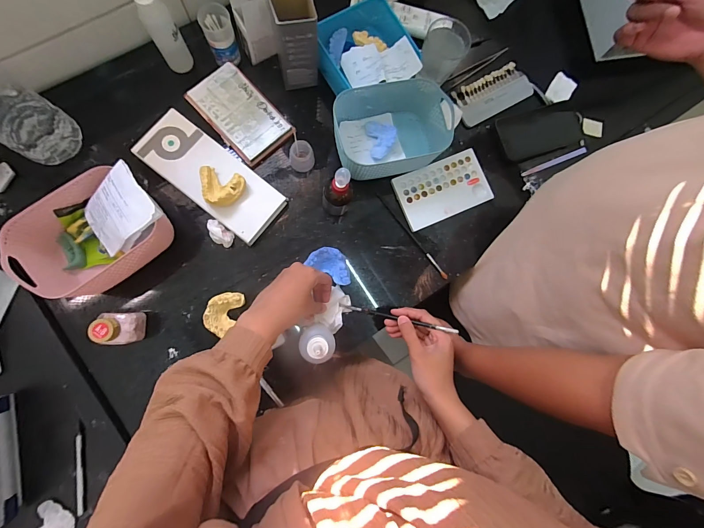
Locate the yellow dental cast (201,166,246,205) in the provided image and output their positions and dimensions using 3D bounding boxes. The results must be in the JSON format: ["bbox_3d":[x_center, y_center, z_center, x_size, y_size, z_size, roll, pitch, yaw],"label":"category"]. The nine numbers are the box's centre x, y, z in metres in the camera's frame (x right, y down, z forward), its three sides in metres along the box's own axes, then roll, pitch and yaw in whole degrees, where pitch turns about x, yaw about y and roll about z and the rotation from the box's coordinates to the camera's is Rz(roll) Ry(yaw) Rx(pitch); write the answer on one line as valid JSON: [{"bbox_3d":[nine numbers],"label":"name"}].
[{"bbox_3d":[-0.189,-0.107,0.465,0.062,0.029,0.051,20,82,-4],"label":"yellow dental cast"}]

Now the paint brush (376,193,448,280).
[{"bbox_3d":[0.097,-0.046,0.526,0.007,0.007,0.177,-38,89,-9],"label":"paint brush"}]

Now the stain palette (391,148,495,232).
[{"bbox_3d":[0.151,-0.124,0.540,0.154,0.012,0.092,-23,87,-9],"label":"stain palette"}]

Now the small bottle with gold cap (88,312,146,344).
[{"bbox_3d":[-0.311,0.086,0.434,0.037,0.072,0.040,0,84,-7],"label":"small bottle with gold cap"}]

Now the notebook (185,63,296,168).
[{"bbox_3d":[-0.175,-0.234,0.510,0.091,0.012,0.148,-44,90,-9],"label":"notebook"}]

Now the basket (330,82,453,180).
[{"bbox_3d":[0.060,-0.205,0.503,0.159,0.070,0.116,-14,85,-8],"label":"basket"}]

